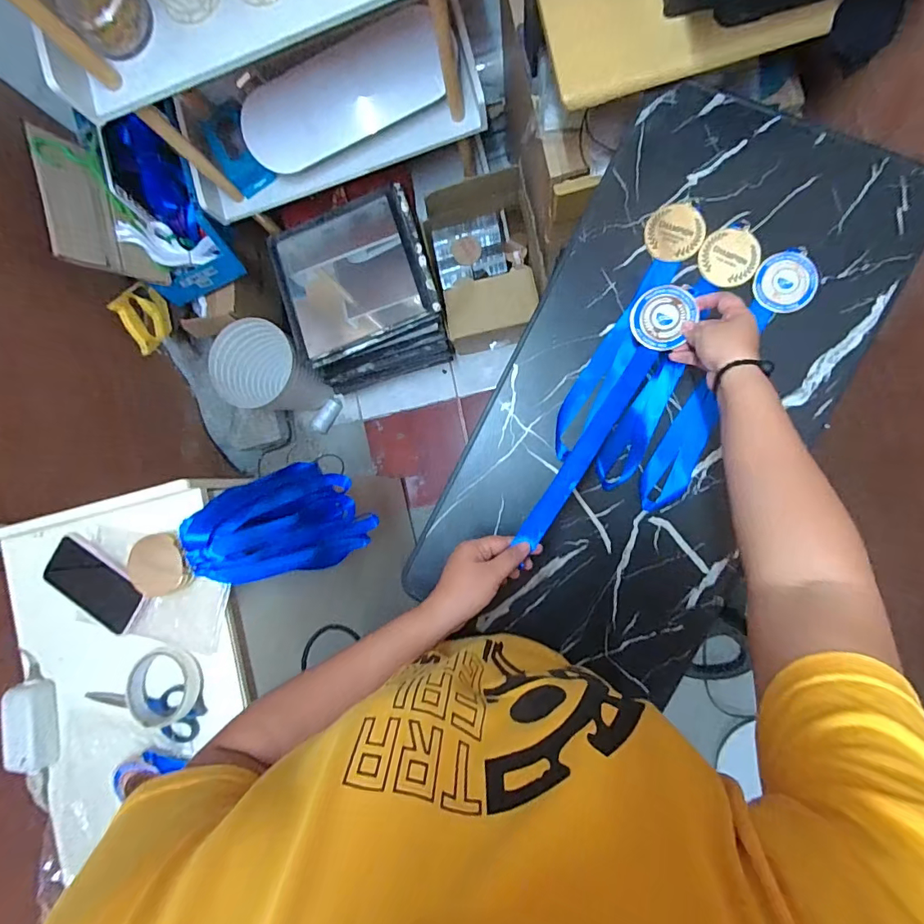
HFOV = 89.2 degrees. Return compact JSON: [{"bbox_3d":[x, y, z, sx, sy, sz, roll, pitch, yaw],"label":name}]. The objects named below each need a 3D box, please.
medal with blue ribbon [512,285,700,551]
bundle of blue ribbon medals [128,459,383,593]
[{"bbox_3d":[0.164,-0.056,0.543,0.063,0.034,0.342,32,81,7],"label":"medal with blue ribbon"},{"bbox_3d":[-0.292,0.087,0.722,0.193,0.343,0.161,-7,88,8],"label":"bundle of blue ribbon medals"}]

